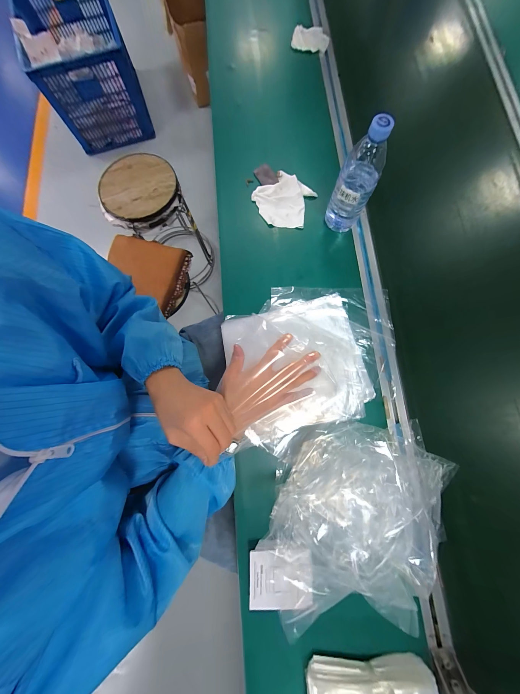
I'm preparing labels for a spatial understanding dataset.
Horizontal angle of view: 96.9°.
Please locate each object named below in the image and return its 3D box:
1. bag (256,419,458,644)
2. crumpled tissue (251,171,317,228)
[{"bbox_3d":[0.163,0.265,0.372,0.300,0.064,0.244,-13,79,-2],"label":"bag"},{"bbox_3d":[0.053,-0.327,0.520,0.126,0.018,0.121,36,82,7],"label":"crumpled tissue"}]

